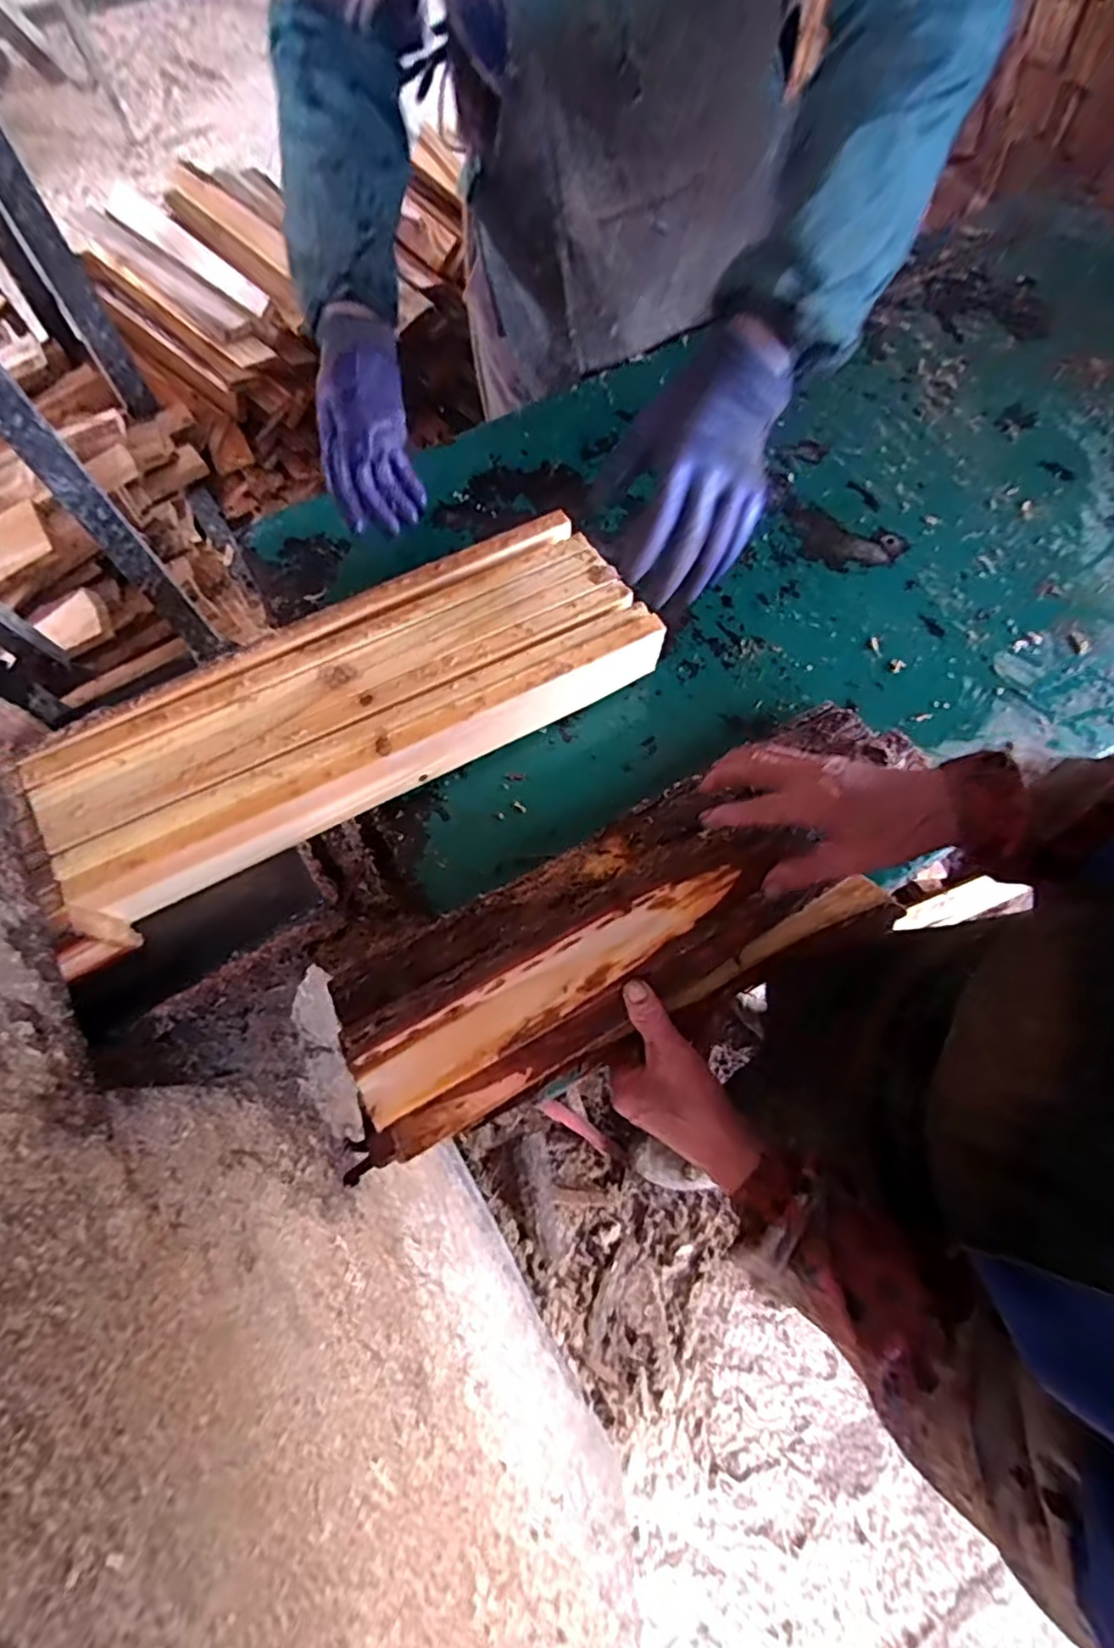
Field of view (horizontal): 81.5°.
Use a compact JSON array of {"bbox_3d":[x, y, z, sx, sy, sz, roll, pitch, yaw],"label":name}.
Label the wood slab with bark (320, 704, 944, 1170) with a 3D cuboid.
[{"bbox_3d":[0.073,0.070,0.514,0.496,0.071,0.168,-28,72,-12],"label":"wood slab with bark"}]

